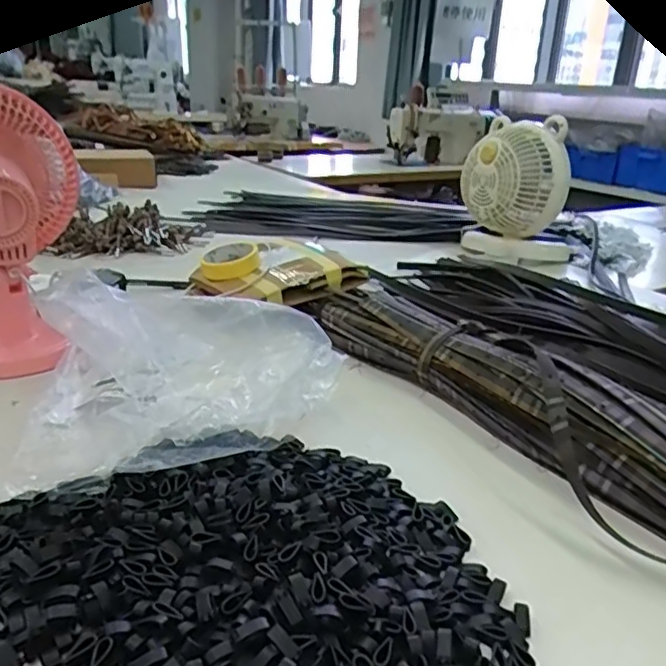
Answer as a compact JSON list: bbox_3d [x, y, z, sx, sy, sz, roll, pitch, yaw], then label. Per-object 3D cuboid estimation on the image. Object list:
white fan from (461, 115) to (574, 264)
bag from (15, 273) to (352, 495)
[{"bbox_3d":[0.380,-0.298,1.277,0.226,0.246,0.170,6,22,9],"label":"white fan"},{"bbox_3d":[-0.148,0.025,0.632,0.298,0.102,0.245,-5,23,-17],"label":"bag"}]

